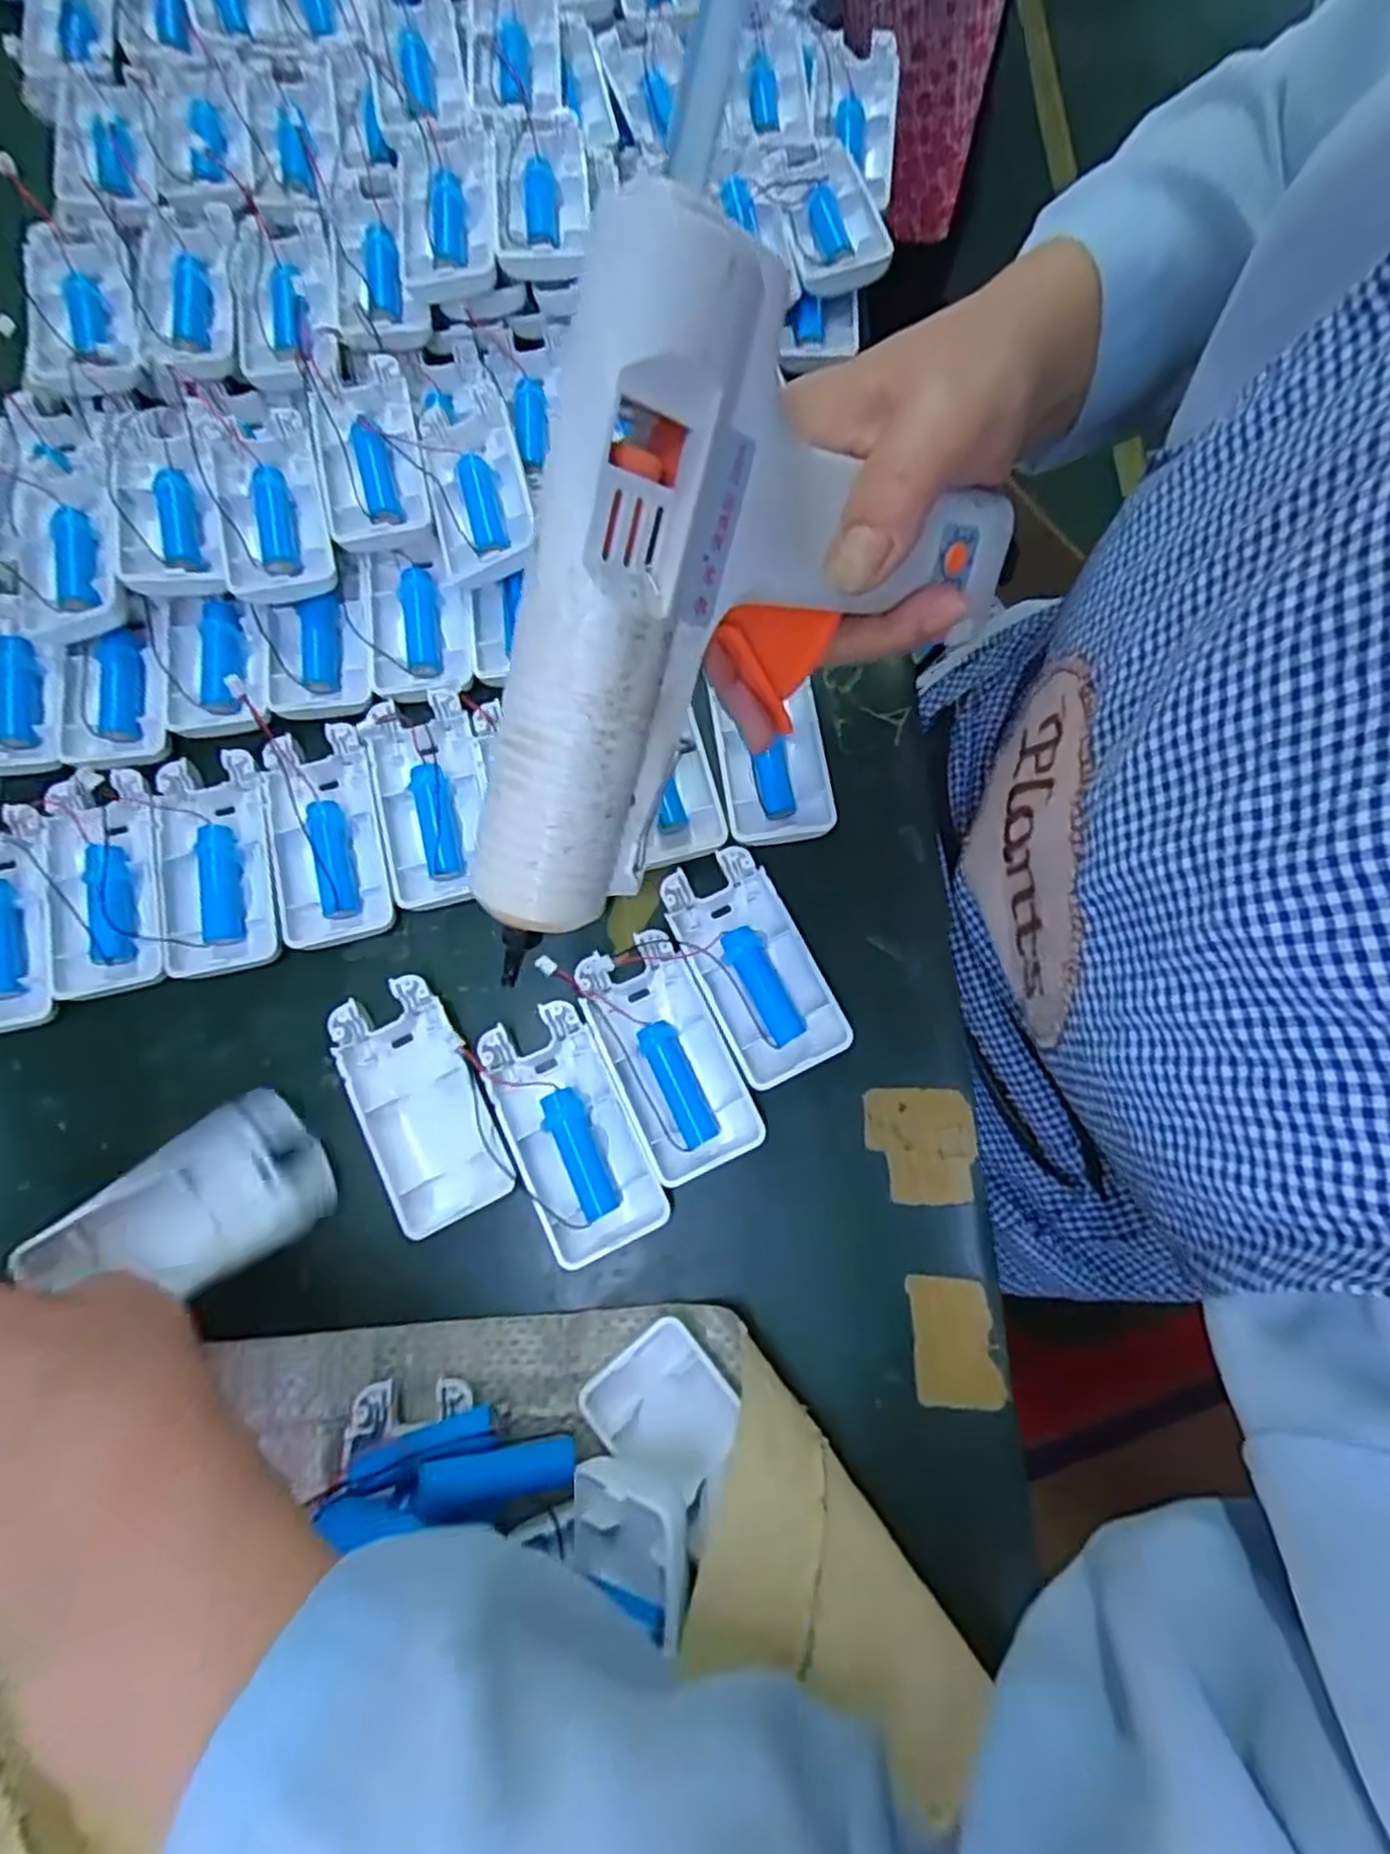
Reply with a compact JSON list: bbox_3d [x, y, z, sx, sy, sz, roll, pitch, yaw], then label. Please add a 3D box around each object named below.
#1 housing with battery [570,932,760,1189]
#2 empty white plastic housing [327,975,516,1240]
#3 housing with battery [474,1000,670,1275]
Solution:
[{"bbox_3d":[-0.012,0.050,0.315,0.045,0.012,0.094,-26,78,-6],"label":"housing with battery"},{"bbox_3d":[-0.109,0.069,0.310,0.046,0.011,0.093,-25,78,-5],"label":"empty white plastic housing"},{"bbox_3d":[-0.049,0.078,0.308,0.045,0.014,0.093,-26,78,-6],"label":"housing with battery"}]

